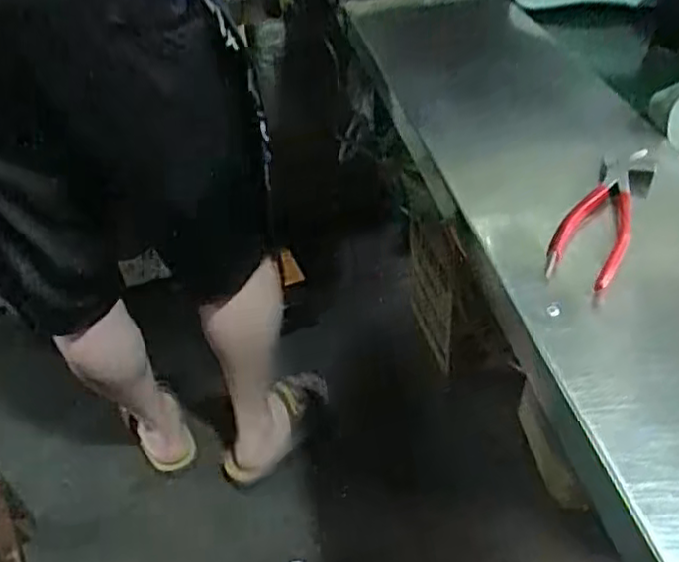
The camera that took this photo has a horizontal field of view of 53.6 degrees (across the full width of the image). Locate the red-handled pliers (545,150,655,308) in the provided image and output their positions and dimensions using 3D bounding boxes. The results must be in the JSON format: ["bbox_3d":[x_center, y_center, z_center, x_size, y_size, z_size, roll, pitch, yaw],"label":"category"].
[{"bbox_3d":[0.222,-0.059,0.563,0.053,0.029,0.205,18,46,24],"label":"red-handled pliers"}]

